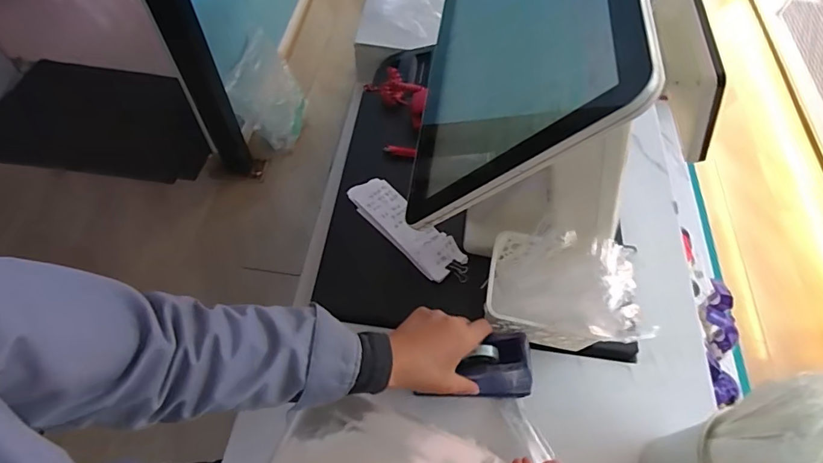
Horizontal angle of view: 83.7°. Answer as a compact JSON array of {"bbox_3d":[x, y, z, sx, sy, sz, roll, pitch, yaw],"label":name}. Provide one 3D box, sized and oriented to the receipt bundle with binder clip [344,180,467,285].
[{"bbox_3d":[-0.005,-0.006,0.637,0.061,0.022,0.200,-36,67,-22],"label":"receipt bundle with binder clip"}]

